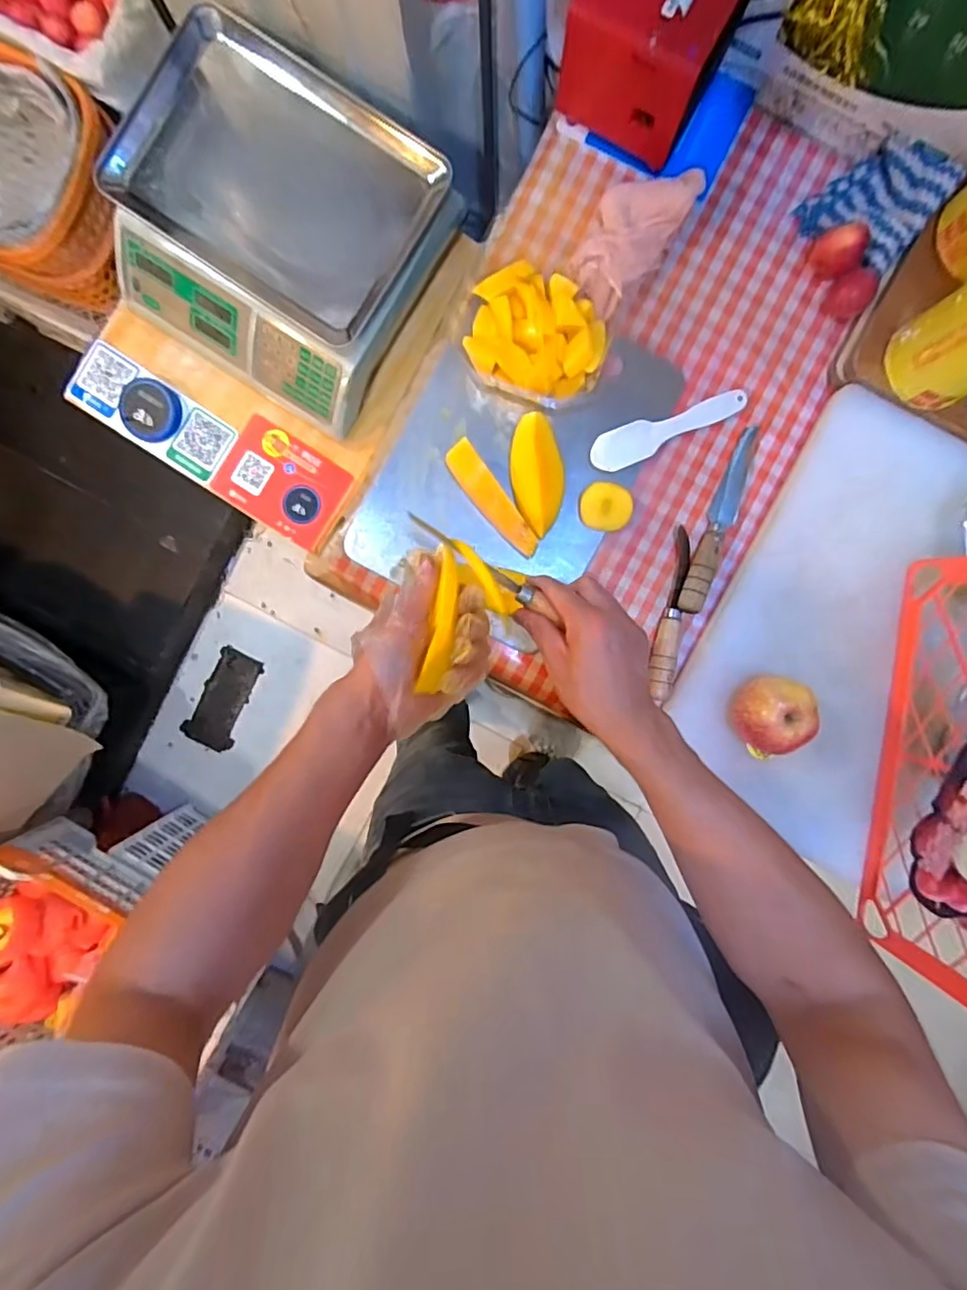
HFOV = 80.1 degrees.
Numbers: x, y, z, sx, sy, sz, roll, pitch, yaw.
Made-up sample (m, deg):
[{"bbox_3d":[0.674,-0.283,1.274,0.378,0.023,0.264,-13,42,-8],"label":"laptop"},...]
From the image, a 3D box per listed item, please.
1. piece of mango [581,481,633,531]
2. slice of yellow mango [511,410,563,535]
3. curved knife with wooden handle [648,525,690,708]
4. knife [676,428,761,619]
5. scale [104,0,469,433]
[{"bbox_3d":[0.127,-0.142,0.591,0.052,0.011,0.046,-4,93,1],"label":"piece of mango"},{"bbox_3d":[0.055,-0.168,0.574,0.052,0.028,0.113,-3,93,1],"label":"slice of yellow mango"},{"bbox_3d":[0.193,-0.032,0.590,0.027,0.025,0.175,6,93,1],"label":"curved knife with wooden handle"},{"bbox_3d":[0.245,-0.128,0.587,0.028,0.035,0.201,22,93,0],"label":"knife"},{"bbox_3d":[-0.253,-0.498,0.687,0.361,0.124,0.325,31,93,-1],"label":"scale"}]

